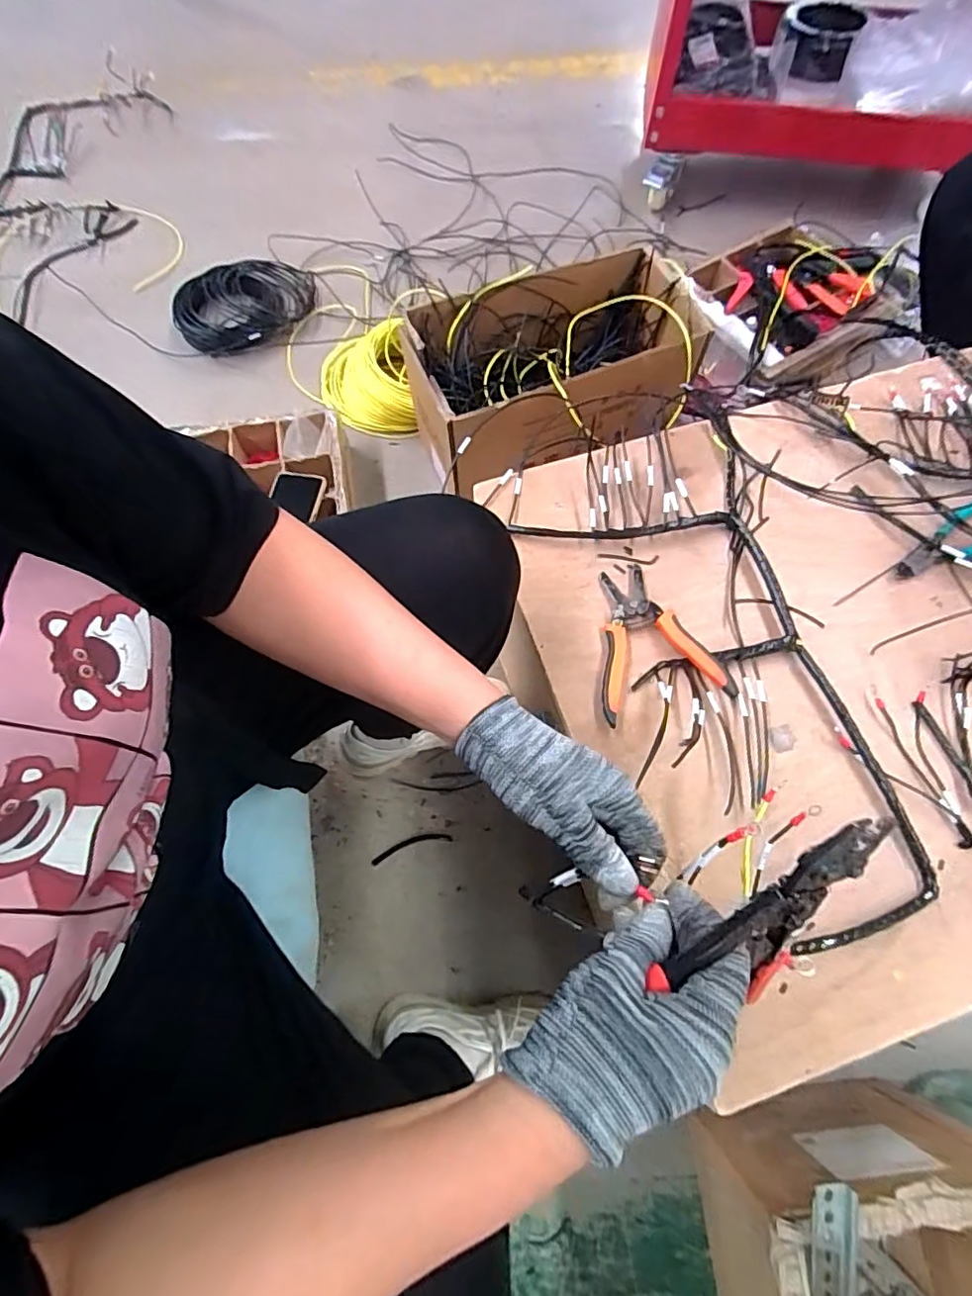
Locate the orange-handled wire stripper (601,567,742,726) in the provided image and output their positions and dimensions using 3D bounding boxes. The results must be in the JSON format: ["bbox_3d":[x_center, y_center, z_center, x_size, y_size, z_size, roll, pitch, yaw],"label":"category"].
[{"bbox_3d":[0.152,-0.011,0.562,0.119,0.020,0.154,-15,70,-5],"label":"orange-handled wire stripper"}]

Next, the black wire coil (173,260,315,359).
[{"bbox_3d":[-0.464,-0.666,1.110,0.235,0.050,0.228,0,69,1],"label":"black wire coil"}]

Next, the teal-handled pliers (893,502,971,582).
[{"bbox_3d":[0.508,-0.123,0.605,0.193,0.024,0.048,-28,71,-9],"label":"teal-handled pliers"}]

